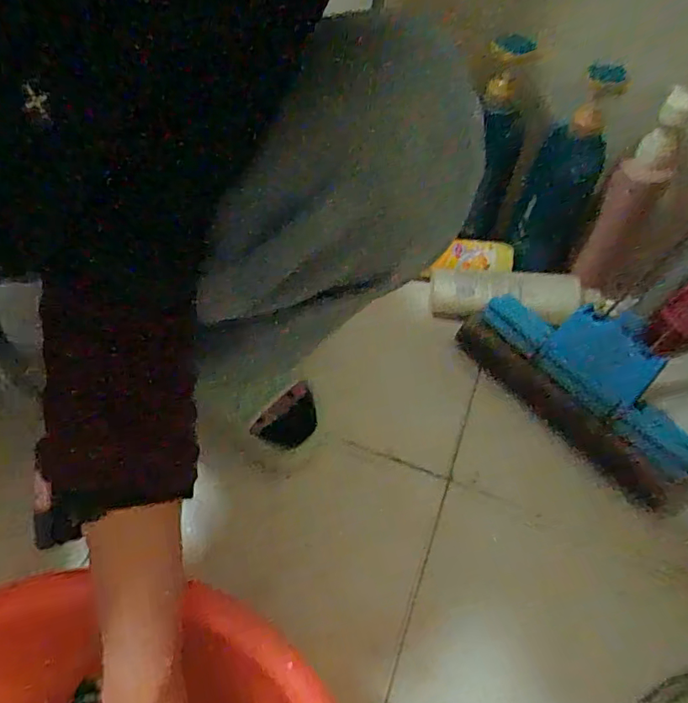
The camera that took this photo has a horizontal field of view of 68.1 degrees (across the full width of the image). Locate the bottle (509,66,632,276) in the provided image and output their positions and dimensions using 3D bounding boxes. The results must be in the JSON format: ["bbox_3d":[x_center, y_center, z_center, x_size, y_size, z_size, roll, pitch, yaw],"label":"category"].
[{"bbox_3d":[0.280,-0.220,0.642,0.083,0.244,0.072,15,33,7],"label":"bottle"}]

